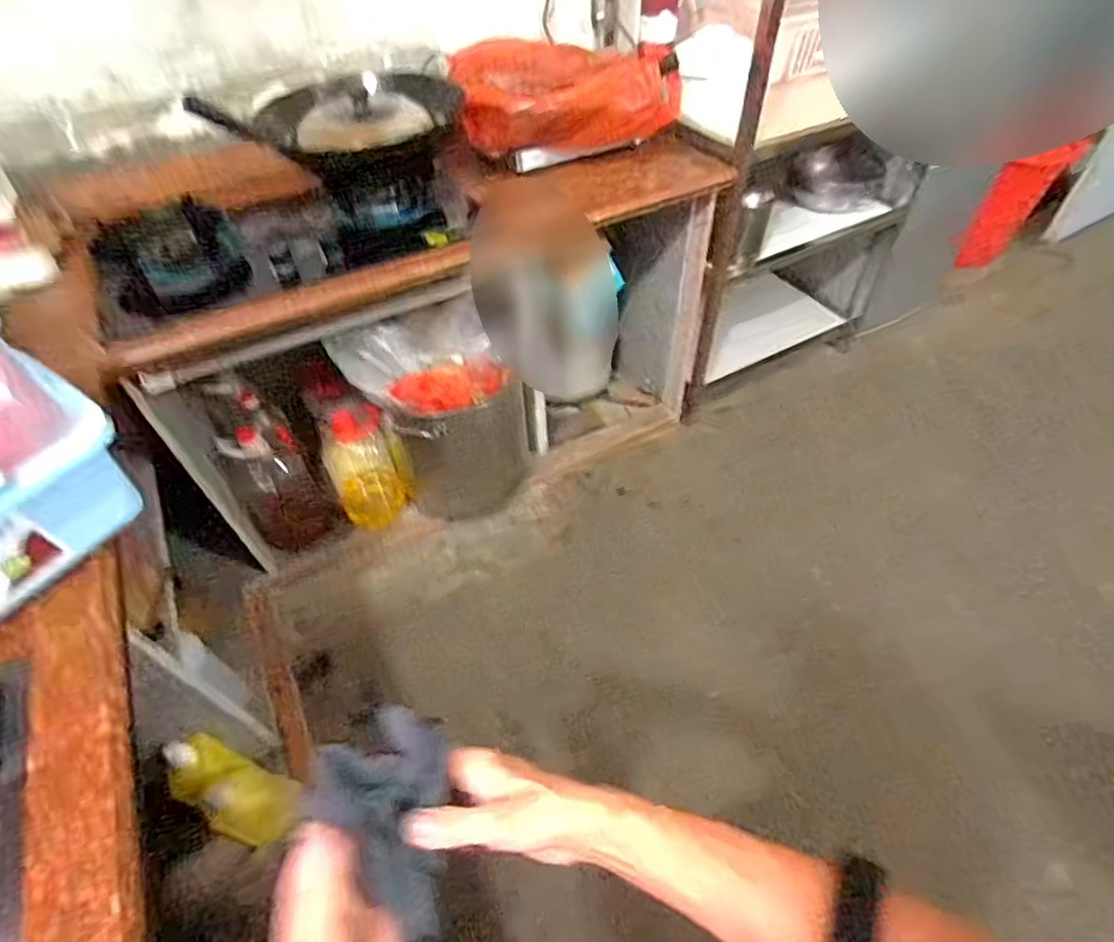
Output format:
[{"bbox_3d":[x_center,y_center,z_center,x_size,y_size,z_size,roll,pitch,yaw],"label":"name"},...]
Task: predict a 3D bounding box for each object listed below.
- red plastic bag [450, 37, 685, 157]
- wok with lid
[{"bbox_3d":[0.014,-0.798,1.255,0.449,0.175,0.258,-6,49,-2],"label":"red plastic bag"},{"bbox_3d":[-0.479,-0.713,1.181,0.463,0.195,0.328,-31,54,-22],"label":"wok with lid"}]

